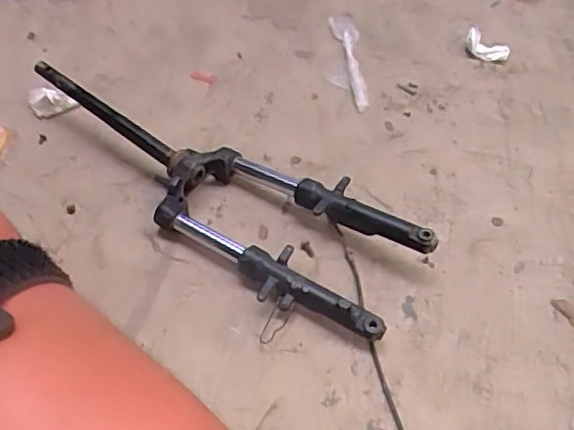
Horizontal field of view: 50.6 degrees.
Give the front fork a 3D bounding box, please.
[{"bbox_3d":[-0.117,-0.053,0.937,0.679,0.081,0.209,30,55,20],"label":"front fork"}]

